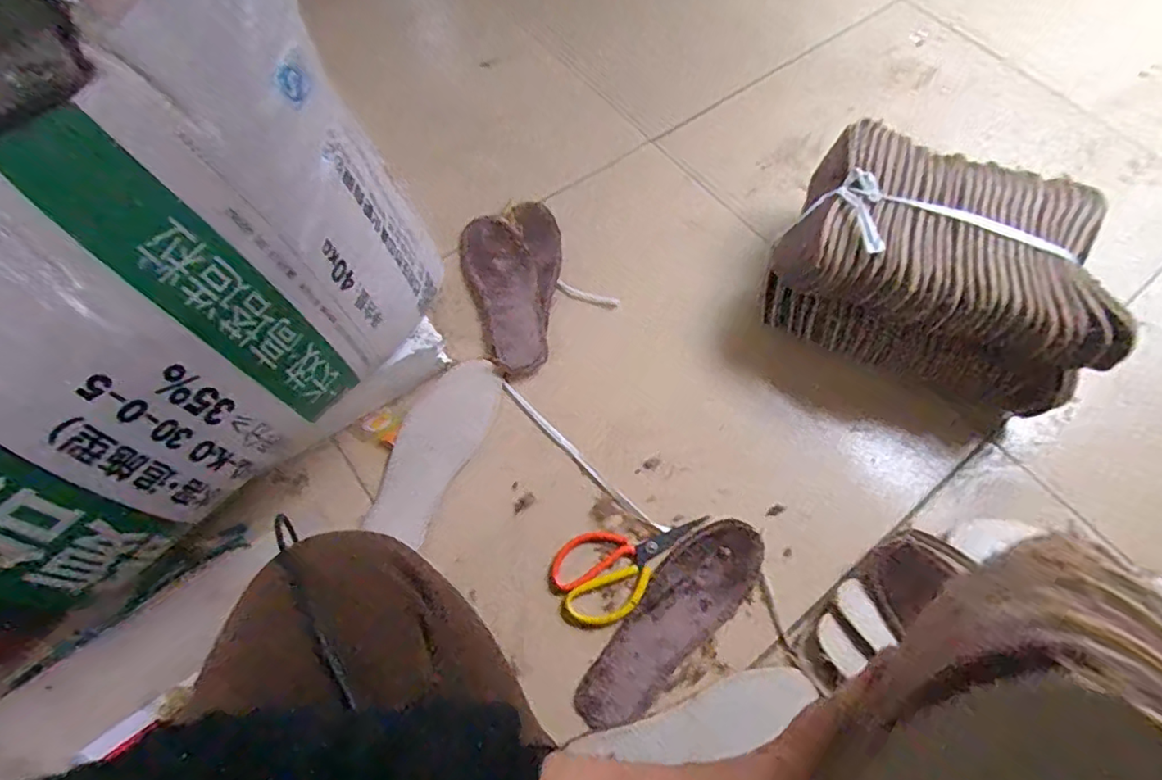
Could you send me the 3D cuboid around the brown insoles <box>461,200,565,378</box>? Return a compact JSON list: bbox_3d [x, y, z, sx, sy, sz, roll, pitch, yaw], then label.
[{"bbox_3d":[-0.089,-0.135,0.762,0.122,0.018,0.256,0,64,-2],"label":"brown insoles"}]

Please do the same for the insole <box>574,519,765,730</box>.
[{"bbox_3d":[0.090,0.226,0.595,0.079,0.013,0.238,42,70,17],"label":"insole"}]

